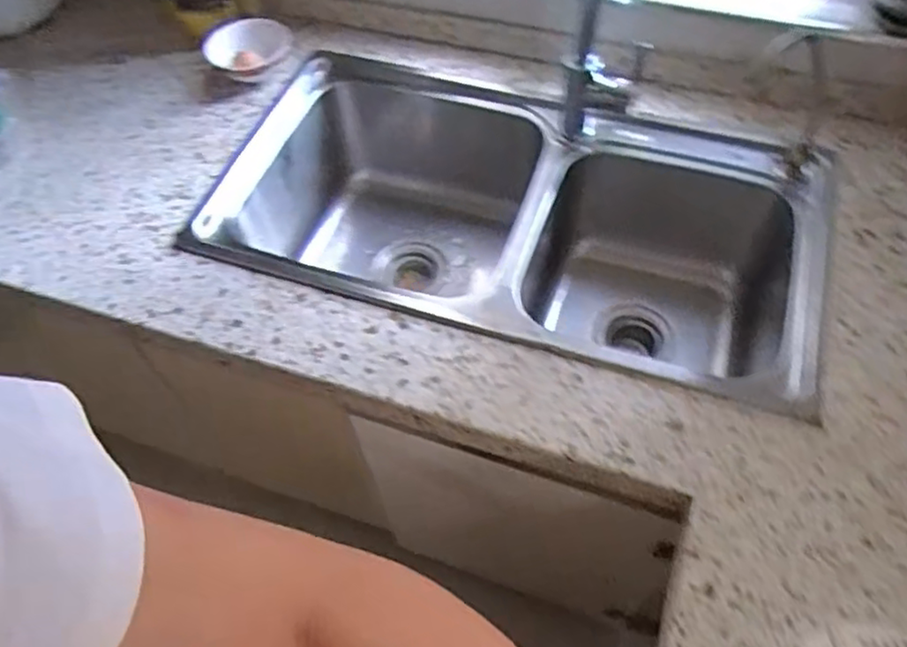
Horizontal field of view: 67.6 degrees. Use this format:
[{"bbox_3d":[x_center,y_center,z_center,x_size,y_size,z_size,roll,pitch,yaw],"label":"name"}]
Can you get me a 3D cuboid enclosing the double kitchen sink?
[{"bbox_3d":[0.078,-0.096,0.937,0.733,0.237,0.378,15,59,13],"label":"double kitchen sink"}]

